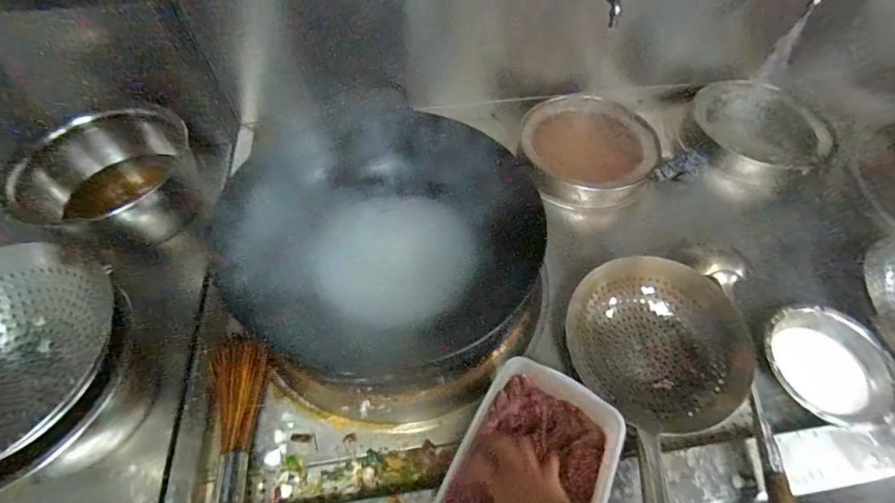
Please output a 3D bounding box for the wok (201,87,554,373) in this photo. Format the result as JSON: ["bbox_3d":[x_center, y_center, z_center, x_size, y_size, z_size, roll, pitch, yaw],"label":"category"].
[{"bbox_3d":[-0.105,-0.043,0.693,0.473,0.137,0.460,-18,79,-8],"label":"wok"}]

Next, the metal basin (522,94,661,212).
[{"bbox_3d":[0.319,-0.235,0.953,0.283,0.082,0.289,0,55,0],"label":"metal basin"}]

